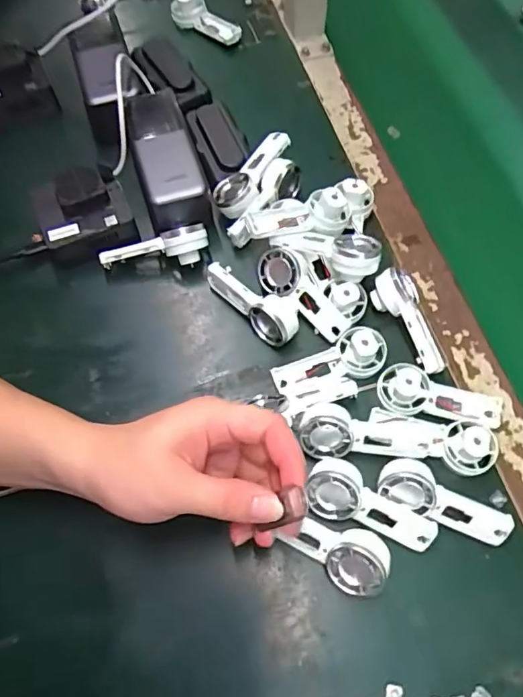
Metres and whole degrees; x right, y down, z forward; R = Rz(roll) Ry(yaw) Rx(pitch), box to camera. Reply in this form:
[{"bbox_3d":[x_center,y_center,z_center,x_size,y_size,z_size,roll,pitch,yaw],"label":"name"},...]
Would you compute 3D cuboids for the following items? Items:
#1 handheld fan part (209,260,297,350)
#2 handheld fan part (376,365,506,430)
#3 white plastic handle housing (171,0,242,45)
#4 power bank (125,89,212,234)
[{"bbox_3d":[-0.006,-0.043,0.435,0.032,0.026,0.091,-39,70,-16],"label":"handheld fan part"},{"bbox_3d":[0.139,0.039,0.404,0.095,0.035,0.034,12,66,7],"label":"handheld fan part"},{"bbox_3d":[-0.064,-0.369,0.593,0.084,0.036,0.031,41,72,18],"label":"white plastic handle housing"},{"bbox_3d":[-0.089,-0.172,0.482,0.057,0.043,0.136,-15,65,-6],"label":"power bank"}]

